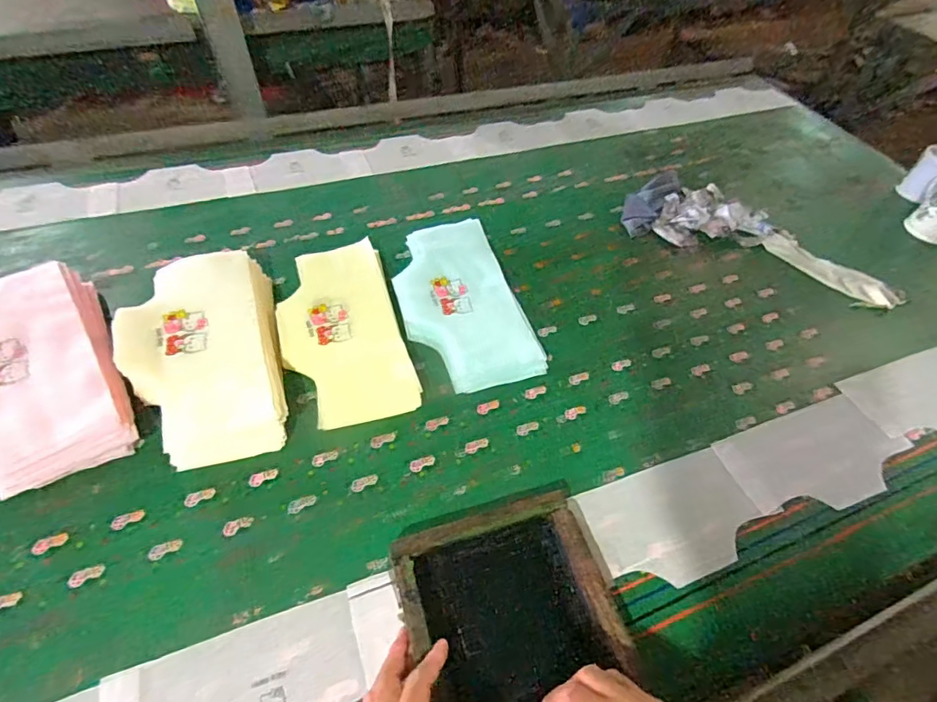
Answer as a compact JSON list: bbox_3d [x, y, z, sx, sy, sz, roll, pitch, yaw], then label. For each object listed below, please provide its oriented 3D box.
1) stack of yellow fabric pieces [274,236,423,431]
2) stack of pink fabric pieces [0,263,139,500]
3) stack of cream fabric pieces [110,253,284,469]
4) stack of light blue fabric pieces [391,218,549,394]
[{"bbox_3d":[-0.193,-0.034,0.747,0.169,0.041,0.322,-13,53,-14],"label":"stack of yellow fabric pieces"},{"bbox_3d":[-0.564,0.033,0.638,0.198,0.078,0.338,-29,58,-24],"label":"stack of pink fabric pieces"},{"bbox_3d":[-0.361,0.000,0.682,0.188,0.081,0.339,-14,53,-14],"label":"stack of cream fabric pieces"},{"bbox_3d":[-0.016,-0.080,0.800,0.189,0.047,0.345,-13,53,-14],"label":"stack of light blue fabric pieces"}]

